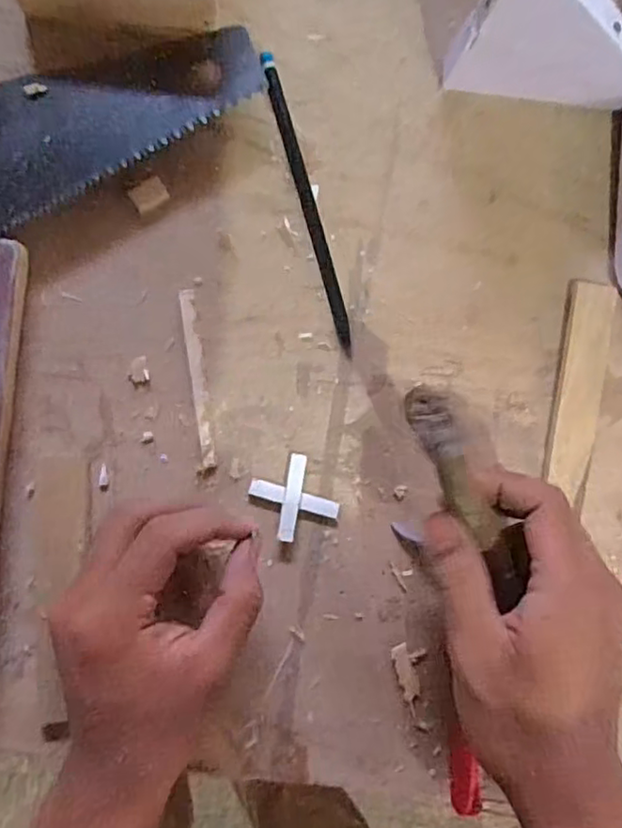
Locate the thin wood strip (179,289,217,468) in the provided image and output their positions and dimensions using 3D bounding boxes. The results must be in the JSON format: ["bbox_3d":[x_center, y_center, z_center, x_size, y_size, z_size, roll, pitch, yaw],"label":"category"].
[{"bbox_3d":[-0.061,-0.019,0.341,0.008,0.004,0.096,-8,89,-9],"label":"thin wood strip"}]

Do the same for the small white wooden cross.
[{"bbox_3d":[-0.009,0.047,0.348,0.036,0.008,0.040,-32,93,-9],"label":"small white wooden cross"}]

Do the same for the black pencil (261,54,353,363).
[{"bbox_3d":[-0.001,-0.118,0.354,0.009,0.008,0.167,-16,90,-9],"label":"black pencil"}]

